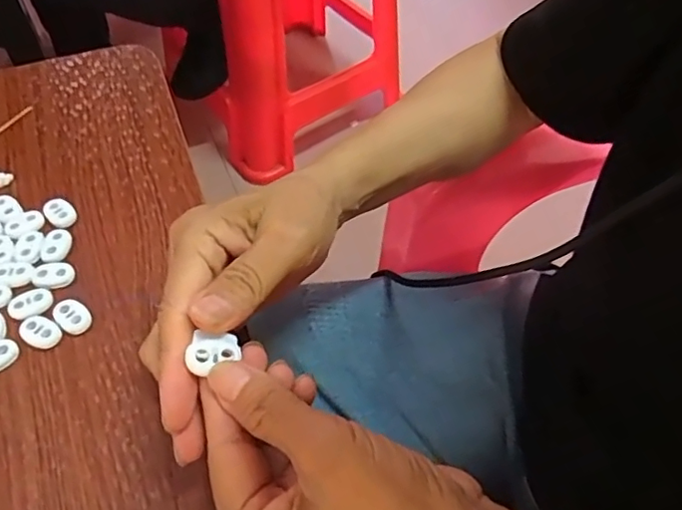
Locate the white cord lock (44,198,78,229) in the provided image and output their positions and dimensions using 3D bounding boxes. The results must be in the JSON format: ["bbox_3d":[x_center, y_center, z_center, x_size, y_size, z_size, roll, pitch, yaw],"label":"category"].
[{"bbox_3d":[-0.171,-0.025,0.350,0.015,0.007,0.020,-35,62,-24],"label":"white cord lock"}]

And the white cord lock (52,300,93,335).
[{"bbox_3d":[-0.146,0.033,0.310,0.022,0.006,0.015,33,59,20],"label":"white cord lock"}]

